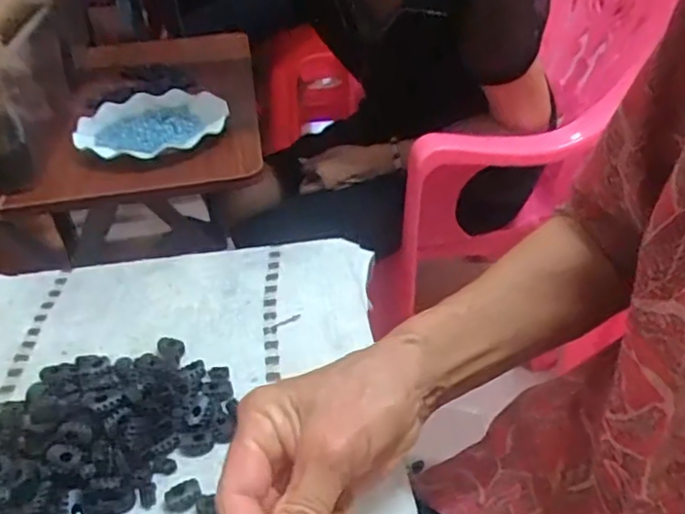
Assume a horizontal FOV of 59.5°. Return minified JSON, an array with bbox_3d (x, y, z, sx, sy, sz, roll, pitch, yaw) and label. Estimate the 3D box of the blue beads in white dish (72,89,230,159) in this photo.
[{"bbox_3d":[-0.238,-0.170,0.751,0.181,0.023,0.150,-20,39,-22],"label":"blue beads in white dish"}]

